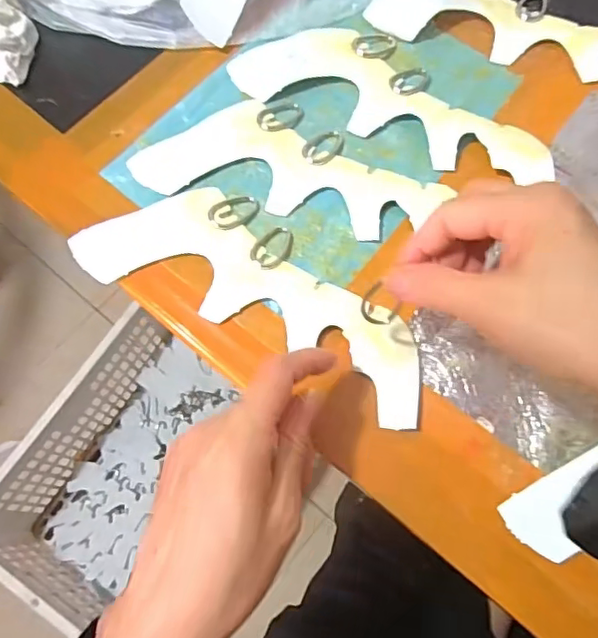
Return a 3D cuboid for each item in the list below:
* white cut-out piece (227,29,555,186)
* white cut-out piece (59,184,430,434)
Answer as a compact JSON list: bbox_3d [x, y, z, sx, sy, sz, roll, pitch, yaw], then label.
[{"bbox_3d":[0.065,-0.152,0.393,0.220,0.008,0.074,24,73,12],"label":"white cut-out piece"},{"bbox_3d":[-0.022,-0.018,0.345,0.222,0.008,0.078,28,73,11],"label":"white cut-out piece"}]

